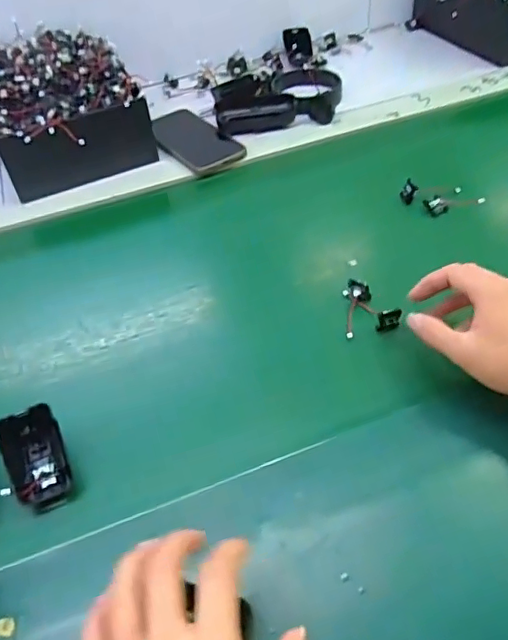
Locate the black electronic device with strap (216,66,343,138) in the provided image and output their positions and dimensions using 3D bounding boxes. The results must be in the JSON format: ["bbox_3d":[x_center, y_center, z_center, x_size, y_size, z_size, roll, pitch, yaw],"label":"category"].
[{"bbox_3d":[0.039,-0.306,0.785,0.183,0.034,0.115,-9,48,-3],"label":"black electronic device with strap"}]

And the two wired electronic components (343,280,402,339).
[{"bbox_3d":[0.109,-0.011,0.514,0.047,0.020,0.057,-1,48,5],"label":"two wired electronic components"}]

